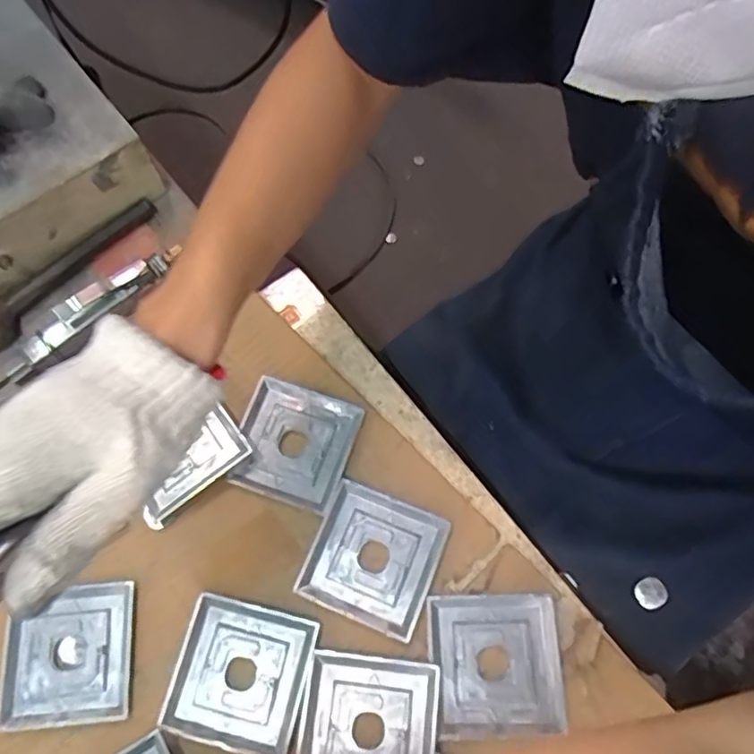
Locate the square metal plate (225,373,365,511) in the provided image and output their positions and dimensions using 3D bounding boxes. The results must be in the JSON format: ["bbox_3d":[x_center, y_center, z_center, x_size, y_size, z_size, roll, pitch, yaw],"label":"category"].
[{"bbox_3d":[-0.065,0.052,0.490,0.088,0.009,0.087,17,71,8],"label":"square metal plate"}]

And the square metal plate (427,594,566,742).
[{"bbox_3d":[0.083,0.200,0.433,0.088,0.007,0.089,-2,69,1],"label":"square metal plate"}]

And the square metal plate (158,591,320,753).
[{"bbox_3d":[-0.095,0.207,0.435,0.090,0.006,0.090,13,70,7],"label":"square metal plate"}]

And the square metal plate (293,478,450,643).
[{"bbox_3d":[-0.003,0.133,0.460,0.090,0.007,0.090,21,72,9],"label":"square metal plate"}]

